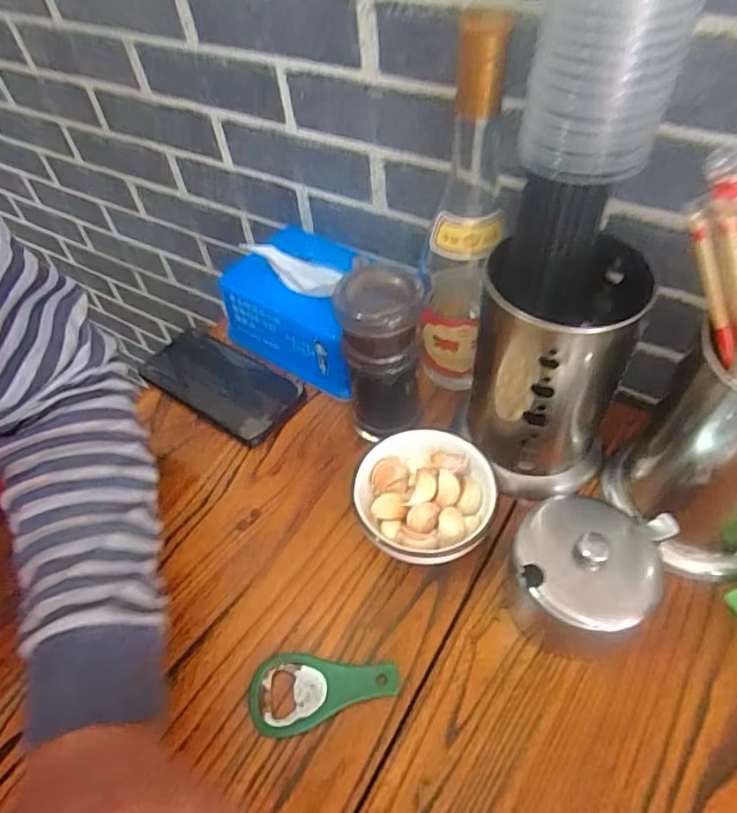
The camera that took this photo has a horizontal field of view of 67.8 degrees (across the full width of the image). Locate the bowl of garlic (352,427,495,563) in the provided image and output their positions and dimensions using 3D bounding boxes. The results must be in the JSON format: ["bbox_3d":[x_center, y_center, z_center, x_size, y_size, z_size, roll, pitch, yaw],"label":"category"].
[{"bbox_3d":[0.039,0.071,0.390,0.092,0.047,0.094,-3,52,4],"label":"bowl of garlic"}]

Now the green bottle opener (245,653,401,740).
[{"bbox_3d":[-0.027,0.176,0.340,0.091,0.004,0.044,-5,52,2],"label":"green bottle opener"}]

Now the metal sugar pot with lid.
[{"bbox_3d":[0.130,0.100,0.332,0.079,0.086,0.074,-3,52,4],"label":"metal sugar pot with lid"}]

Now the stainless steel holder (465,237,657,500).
[{"bbox_3d":[0.131,-0.025,0.383,0.094,0.170,0.103,20,57,20],"label":"stainless steel holder"}]

